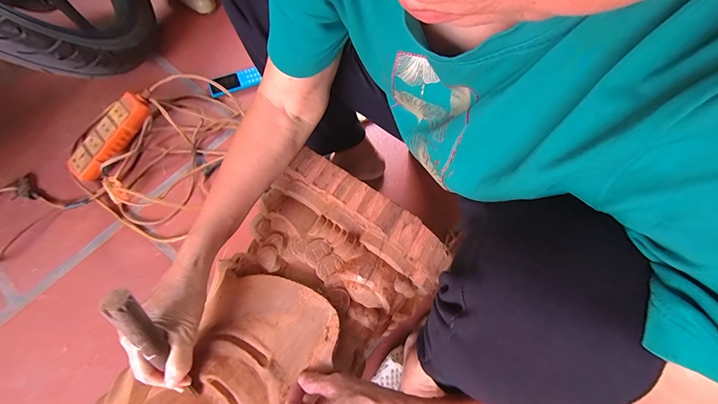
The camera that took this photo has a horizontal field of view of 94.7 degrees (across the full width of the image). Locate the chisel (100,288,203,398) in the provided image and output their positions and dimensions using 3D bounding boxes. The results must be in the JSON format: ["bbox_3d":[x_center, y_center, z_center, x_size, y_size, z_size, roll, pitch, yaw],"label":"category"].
[{"bbox_3d":[-0.192,0.147,0.324,0.019,0.179,0.022,-8,41,-4],"label":"chisel"}]

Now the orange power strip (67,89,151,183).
[{"bbox_3d":[-0.497,-0.134,0.664,0.057,0.038,0.213,39,89,14],"label":"orange power strip"}]

